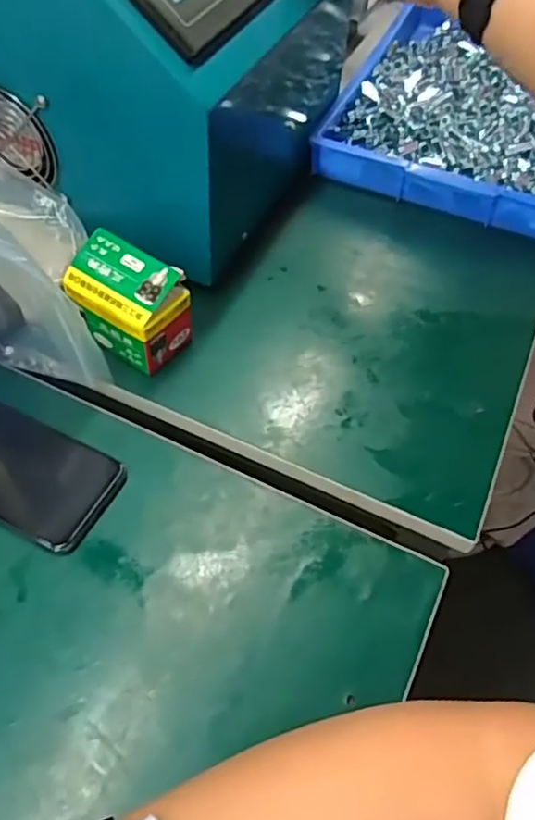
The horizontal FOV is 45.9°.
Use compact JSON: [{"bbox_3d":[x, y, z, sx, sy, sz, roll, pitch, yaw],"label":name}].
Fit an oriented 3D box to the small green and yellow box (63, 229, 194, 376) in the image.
[{"bbox_3d":[-0.105,-0.078,0.474,0.084,0.074,0.055,29,57,16],"label":"small green and yellow box"}]

